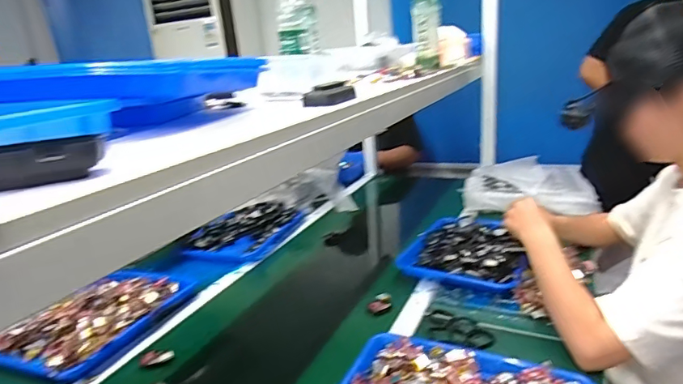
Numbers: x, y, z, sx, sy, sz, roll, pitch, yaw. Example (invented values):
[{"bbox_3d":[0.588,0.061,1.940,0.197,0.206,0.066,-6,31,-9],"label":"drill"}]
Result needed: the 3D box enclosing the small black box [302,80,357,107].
[{"bbox_3d":[-0.017,-0.145,0.693,0.044,0.028,0.092,2,19,24],"label":"small black box"}]

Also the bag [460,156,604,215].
[{"bbox_3d":[0.542,-0.020,1.406,0.348,0.099,0.226,-2,17,13],"label":"bag"}]

